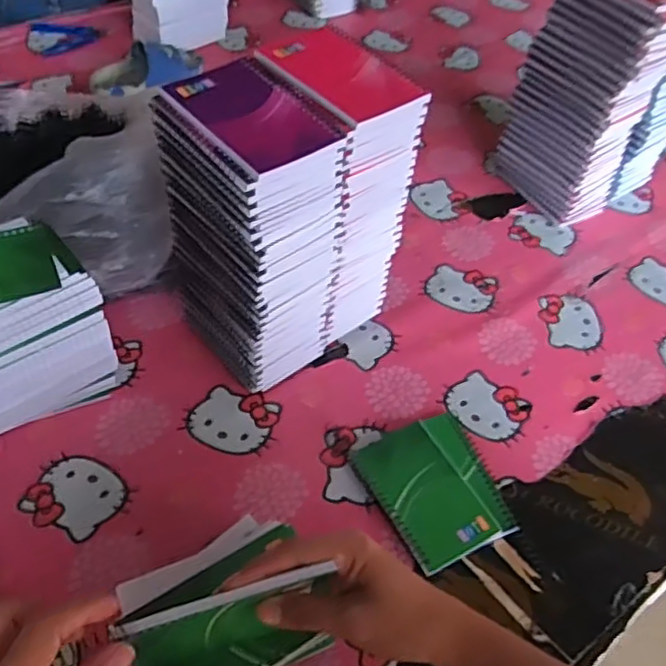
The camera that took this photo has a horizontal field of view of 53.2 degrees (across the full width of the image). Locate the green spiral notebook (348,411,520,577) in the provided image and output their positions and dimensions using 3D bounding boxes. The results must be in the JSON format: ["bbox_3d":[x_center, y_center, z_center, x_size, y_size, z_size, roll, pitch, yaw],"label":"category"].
[{"bbox_3d":[0.097,0.141,0.615,0.113,0.014,0.131,-20,53,-20],"label":"green spiral notebook"}]

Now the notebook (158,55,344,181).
[{"bbox_3d":[-0.064,-0.168,0.505,0.089,0.009,0.126,-32,60,-28],"label":"notebook"}]

